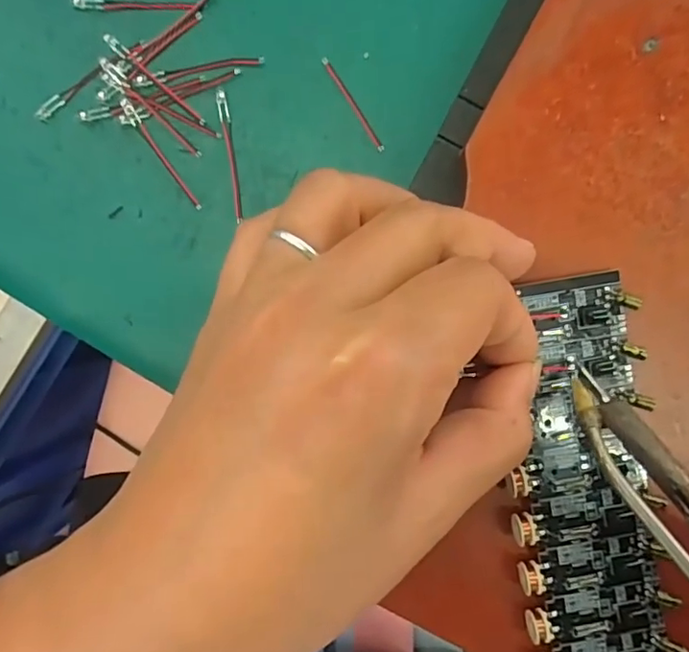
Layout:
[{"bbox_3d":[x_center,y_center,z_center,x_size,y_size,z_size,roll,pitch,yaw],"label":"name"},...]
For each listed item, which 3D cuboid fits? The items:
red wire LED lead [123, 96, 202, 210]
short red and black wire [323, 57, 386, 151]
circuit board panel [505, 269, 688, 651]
[{"bbox_3d":[-0.069,-0.064,0.208,0.004,0.004,0.049,-33,92,-2],"label":"red wire LED lead"},{"bbox_3d":[0.004,-0.083,0.206,0.004,0.004,0.040,-33,92,-2],"label":"short red and black wire"},{"bbox_3d":[0.077,0.067,0.175,0.045,0.008,0.161,-5,93,-3],"label":"circuit board panel"}]

